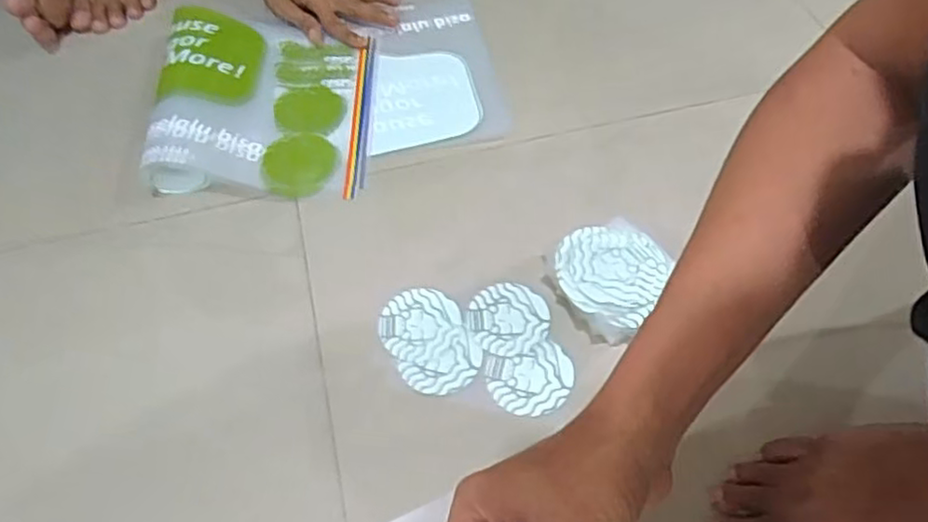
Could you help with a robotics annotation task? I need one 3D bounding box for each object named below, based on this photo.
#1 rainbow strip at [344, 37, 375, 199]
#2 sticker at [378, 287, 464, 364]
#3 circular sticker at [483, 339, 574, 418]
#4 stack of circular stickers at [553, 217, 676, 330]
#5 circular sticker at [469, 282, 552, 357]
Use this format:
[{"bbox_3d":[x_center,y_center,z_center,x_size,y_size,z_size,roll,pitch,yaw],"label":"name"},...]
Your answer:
[{"bbox_3d":[-0.107,-0.155,0.713,0.019,0.004,0.219,-2,55,1],"label":"rainbow strip"},{"bbox_3d":[-0.036,0.052,0.573,0.068,0.004,0.068,-1,55,2],"label":"sticker"},{"bbox_3d":[0.053,0.093,0.542,0.067,0.004,0.057,-16,56,-9],"label":"circular sticker"},{"bbox_3d":[0.118,0.011,0.577,0.084,0.032,0.091,35,63,23],"label":"stack of circular stickers"},{"bbox_3d":[0.038,0.047,0.573,0.066,0.004,0.065,-1,55,2],"label":"circular sticker"}]

